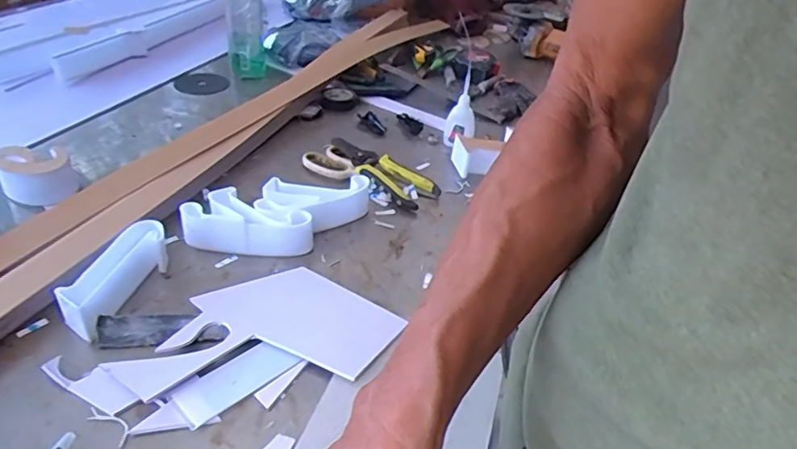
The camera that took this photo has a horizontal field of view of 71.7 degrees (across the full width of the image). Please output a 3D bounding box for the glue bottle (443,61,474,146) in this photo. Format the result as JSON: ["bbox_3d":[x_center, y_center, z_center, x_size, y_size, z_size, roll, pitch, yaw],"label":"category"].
[{"bbox_3d":[0.093,-0.169,0.812,0.043,0.118,0.031,10,37,8],"label":"glue bottle"}]

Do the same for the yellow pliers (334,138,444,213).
[{"bbox_3d":[-0.025,-0.069,0.734,0.157,0.031,0.061,28,43,28],"label":"yellow pliers"}]

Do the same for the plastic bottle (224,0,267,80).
[{"bbox_3d":[-0.256,-0.385,0.906,0.062,0.278,0.071,-5,39,-17],"label":"plastic bottle"}]

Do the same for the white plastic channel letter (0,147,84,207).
[{"bbox_3d":[-0.418,-0.054,0.644,0.075,0.060,0.075,-21,44,-30],"label":"white plastic channel letter"}]

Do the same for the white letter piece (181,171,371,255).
[{"bbox_3d":[-0.129,-0.010,0.619,0.209,0.044,0.092,-7,38,-15],"label":"white letter piece"}]

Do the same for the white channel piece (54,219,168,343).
[{"bbox_3d":[-0.264,0.048,0.520,0.042,0.044,0.125,14,38,13],"label":"white channel piece"}]

